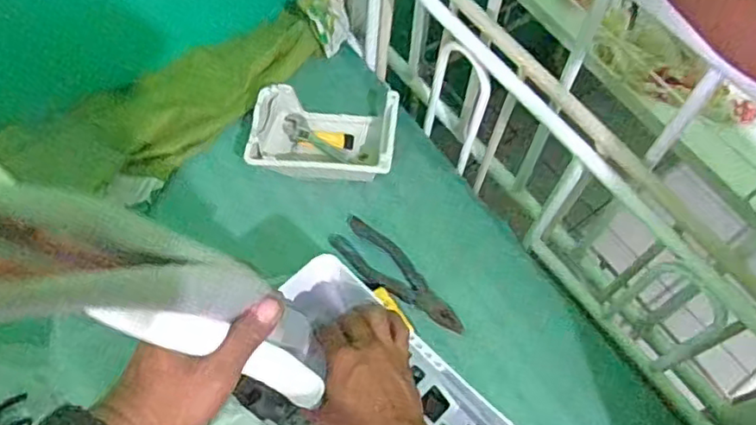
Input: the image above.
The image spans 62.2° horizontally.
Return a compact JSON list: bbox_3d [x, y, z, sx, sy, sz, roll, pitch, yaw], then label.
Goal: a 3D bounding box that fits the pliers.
[{"bbox_3d":[0.020,0.085,0.810,0.067,0.012,0.203,-31,66,-33],"label":"pliers"}]

